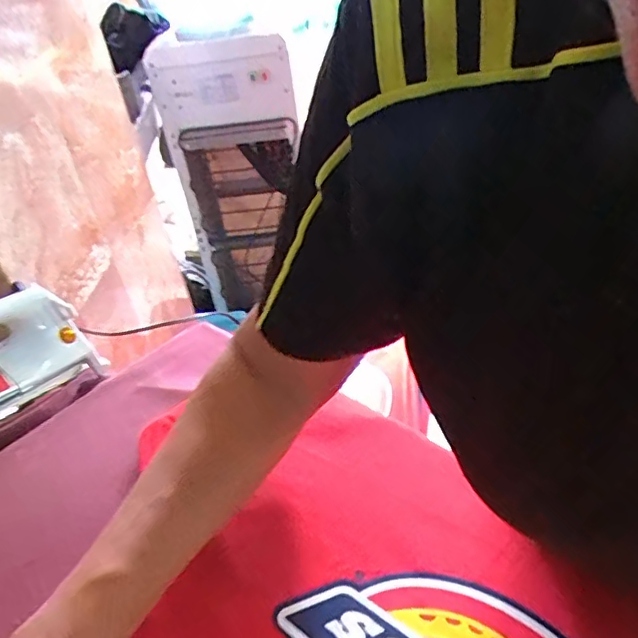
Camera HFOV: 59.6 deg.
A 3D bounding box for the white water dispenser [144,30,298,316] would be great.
[{"bbox_3d":[-0.196,-0.356,1.448,0.310,0.662,0.170,-12,39,-4],"label":"white water dispenser"}]

